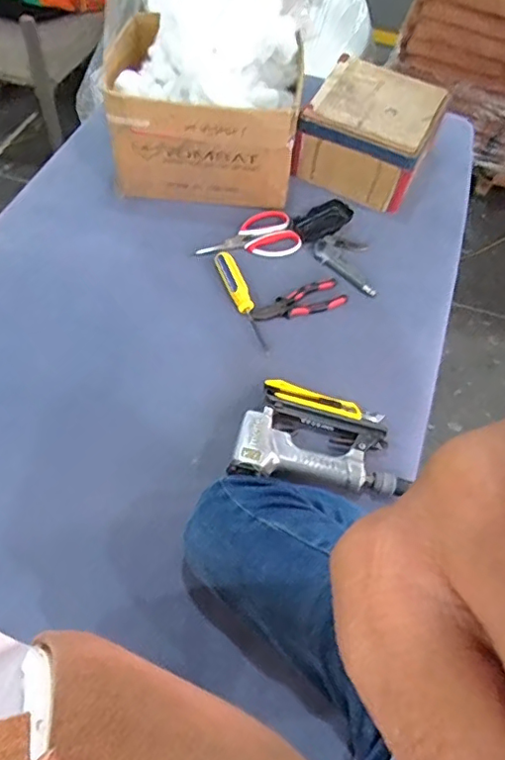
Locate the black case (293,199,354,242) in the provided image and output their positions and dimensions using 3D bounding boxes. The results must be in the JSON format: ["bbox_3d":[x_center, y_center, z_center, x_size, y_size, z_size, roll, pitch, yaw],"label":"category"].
[{"bbox_3d":[0.122,-0.282,0.984,0.111,0.021,0.059,-26,63,-20],"label":"black case"}]

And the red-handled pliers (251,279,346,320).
[{"bbox_3d":[0.072,-0.122,0.886,0.152,0.011,0.052,-17,60,-15],"label":"red-handled pliers"}]

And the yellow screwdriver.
[{"bbox_3d":[-0.016,-0.123,0.873,0.028,0.026,0.189,-16,60,-14],"label":"yellow screwdriver"}]

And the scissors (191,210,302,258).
[{"bbox_3d":[-0.008,-0.235,0.949,0.172,0.020,0.090,-20,61,-16],"label":"scissors"}]

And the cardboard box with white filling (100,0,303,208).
[{"bbox_3d":[-0.082,-0.464,0.954,0.308,0.224,0.243,5,57,-1],"label":"cardboard box with white filling"}]

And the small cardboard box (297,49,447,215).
[{"bbox_3d":[0.211,-0.449,1.032,0.209,0.137,0.210,24,59,11],"label":"small cardboard box"}]

